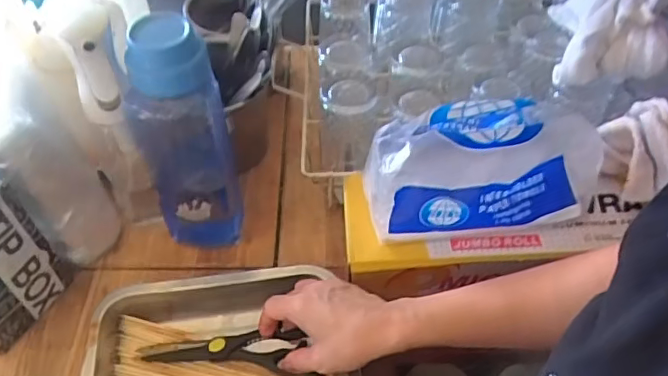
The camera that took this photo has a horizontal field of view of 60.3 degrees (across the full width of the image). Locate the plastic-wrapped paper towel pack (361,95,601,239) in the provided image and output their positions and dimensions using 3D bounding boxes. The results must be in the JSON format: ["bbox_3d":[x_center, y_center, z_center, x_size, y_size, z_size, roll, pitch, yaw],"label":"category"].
[{"bbox_3d":[0.143,-0.018,0.541,0.217,0.096,0.093,-5,50,-4],"label":"plastic-wrapped paper towel pack"}]

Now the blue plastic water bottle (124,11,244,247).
[{"bbox_3d":[-0.158,-0.052,0.602,0.091,0.289,0.107,-12,51,-10],"label":"blue plastic water bottle"}]

